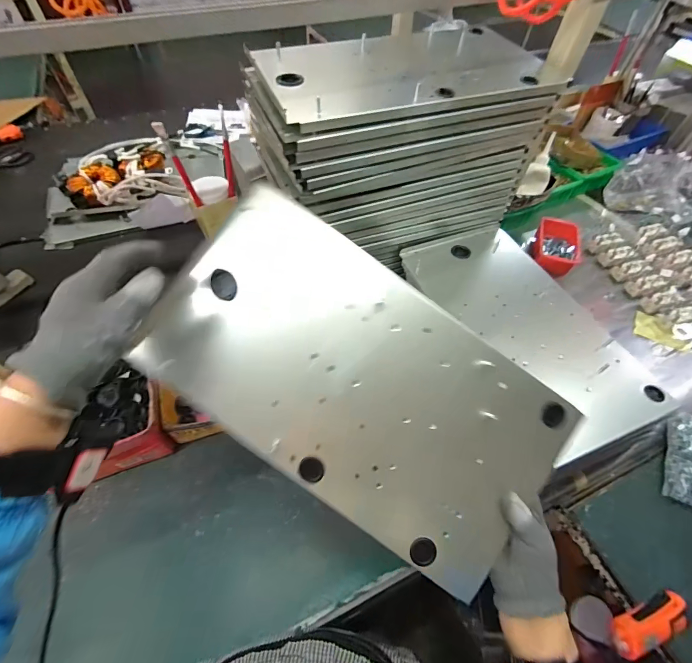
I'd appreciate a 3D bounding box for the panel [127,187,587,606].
[{"bbox_3d":[0.016,0.061,0.418,0.472,0.016,0.251,35,84,2],"label":"panel"}]

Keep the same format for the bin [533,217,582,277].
[{"bbox_3d":[0.549,-0.217,0.947,0.108,0.082,0.142,17,57,9],"label":"bin"}]

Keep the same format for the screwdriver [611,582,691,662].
[{"bbox_3d":[0.507,0.382,0.521,0.307,0.041,0.048,-16,58,-13],"label":"screwdriver"}]

